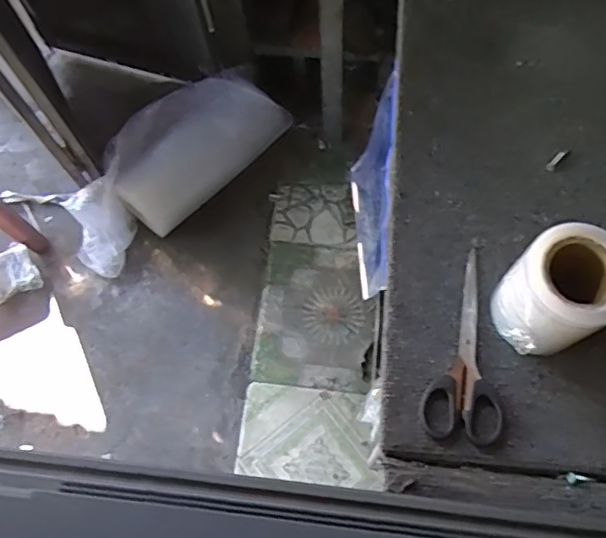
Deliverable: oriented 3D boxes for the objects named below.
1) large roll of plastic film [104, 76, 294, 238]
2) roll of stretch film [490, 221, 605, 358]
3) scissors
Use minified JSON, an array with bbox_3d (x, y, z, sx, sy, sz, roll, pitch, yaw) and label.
[{"bbox_3d":[-0.320,-0.359,1.689,0.499,0.215,0.254,-42,72,-13],"label":"large roll of plastic film"},{"bbox_3d":[0.197,0.025,0.472,0.089,0.100,0.077,-25,69,-7],"label":"roll of stretch film"},{"bbox_3d":[0.143,0.065,0.516,0.066,0.008,0.166,8,69,6],"label":"scissors"}]

